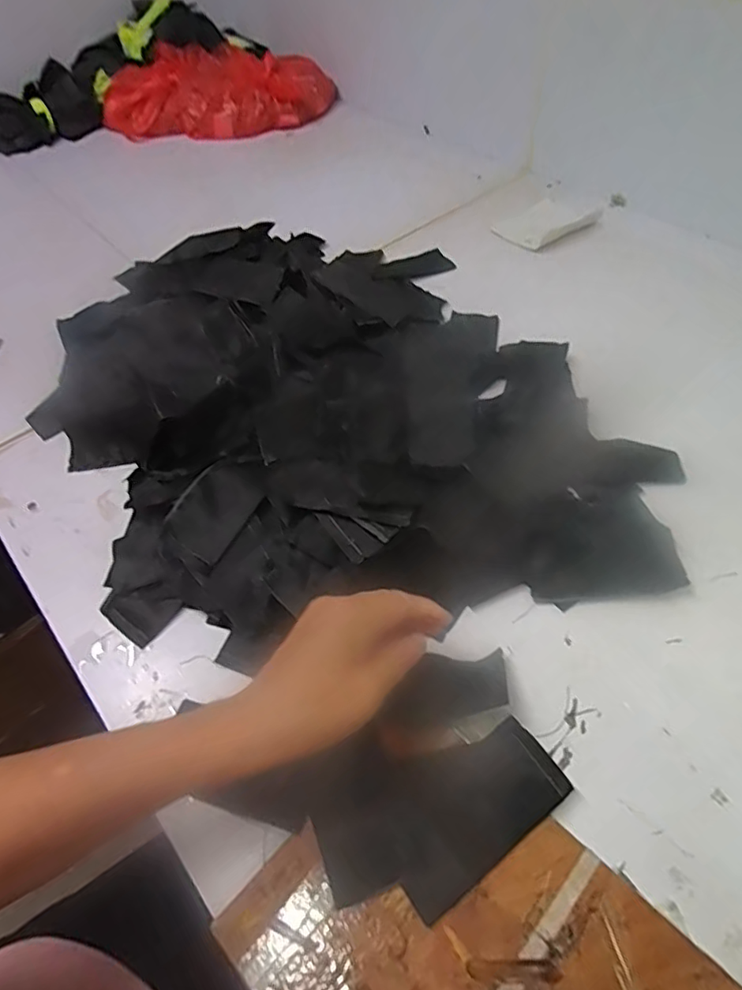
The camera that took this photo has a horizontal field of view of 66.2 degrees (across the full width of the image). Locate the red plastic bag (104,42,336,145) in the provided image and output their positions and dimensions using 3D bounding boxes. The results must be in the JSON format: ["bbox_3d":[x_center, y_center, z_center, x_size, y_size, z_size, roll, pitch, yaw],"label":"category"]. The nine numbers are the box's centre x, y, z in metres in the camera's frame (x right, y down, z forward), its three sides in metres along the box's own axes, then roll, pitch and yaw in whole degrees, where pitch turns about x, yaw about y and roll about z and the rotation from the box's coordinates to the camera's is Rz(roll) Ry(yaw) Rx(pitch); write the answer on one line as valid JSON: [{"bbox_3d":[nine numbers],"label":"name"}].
[{"bbox_3d":[-0.296,-0.747,1.062,0.428,0.102,0.166,9,53,10],"label":"red plastic bag"}]

